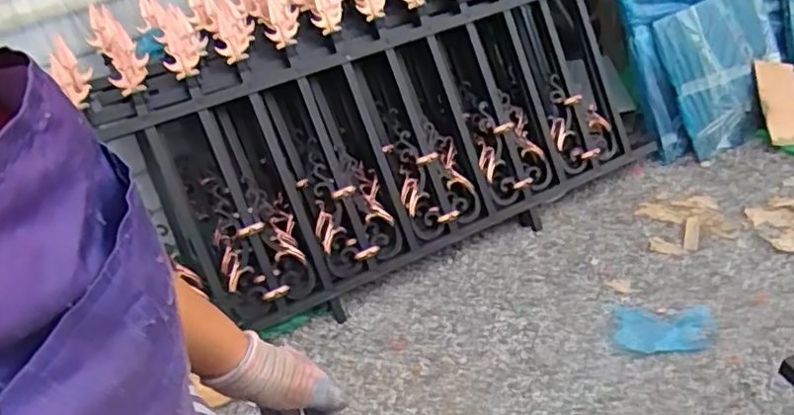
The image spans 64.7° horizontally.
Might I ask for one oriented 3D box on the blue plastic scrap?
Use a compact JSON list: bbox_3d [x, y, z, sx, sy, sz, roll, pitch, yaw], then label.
[{"bbox_3d":[0.662,0.300,1.555,0.233,0.026,0.143,4,40,11],"label":"blue plastic scrap"}]

